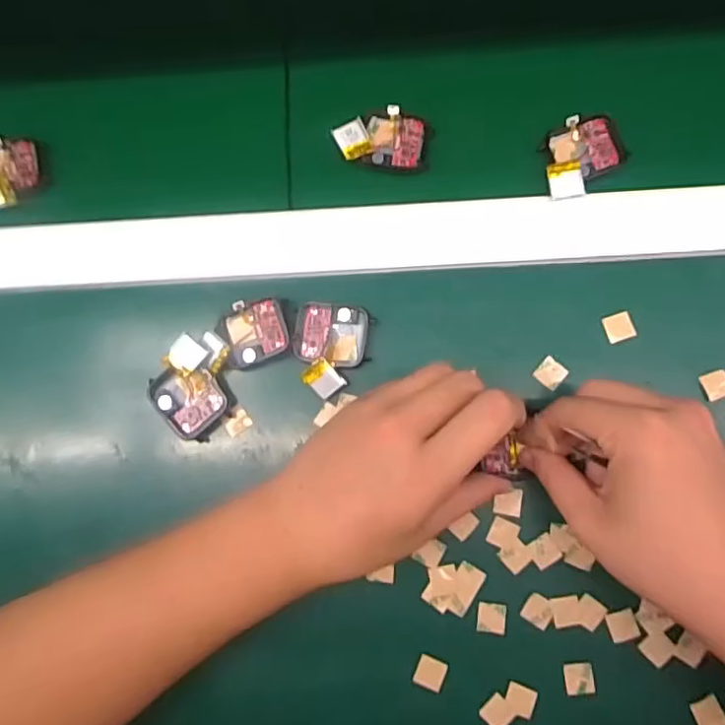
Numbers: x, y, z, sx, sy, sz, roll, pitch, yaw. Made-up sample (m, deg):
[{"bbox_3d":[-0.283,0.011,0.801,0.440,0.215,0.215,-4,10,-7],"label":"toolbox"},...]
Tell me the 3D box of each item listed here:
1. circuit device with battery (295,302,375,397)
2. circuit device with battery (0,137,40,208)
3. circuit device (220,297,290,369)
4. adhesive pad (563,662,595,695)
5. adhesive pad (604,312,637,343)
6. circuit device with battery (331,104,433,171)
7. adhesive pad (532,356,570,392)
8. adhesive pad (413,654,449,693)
[{"bbox_3d":[-0.018,-0.008,0.347,0.043,0.015,0.052,6,83,5],"label":"circuit device with battery"},{"bbox_3d":[-0.224,-0.118,0.373,0.033,0.018,0.049,4,83,4],"label":"circuit device with battery"},{"bbox_3d":[-0.064,-0.019,0.350,0.039,0.006,0.037,-22,82,1],"label":"circuit device"},{"bbox_3d":[0.120,0.175,0.329,0.015,0.004,0.016,-4,82,3],"label":"adhesive pad"},{"bbox_3d":[0.151,-0.021,0.349,0.016,0.005,0.015,-19,82,1],"label":"adhesive pad"},{"bbox_3d":[0.013,-0.138,0.367,0.057,0.016,0.035,6,83,5],"label":"circuit device with battery"},{"bbox_3d":[0.110,0.006,0.347,0.015,0.004,0.016,41,87,8],"label":"adhesive pad"},{"bbox_3d":[0.038,0.175,0.333,0.017,0.004,0.017,20,84,6],"label":"adhesive pad"}]

